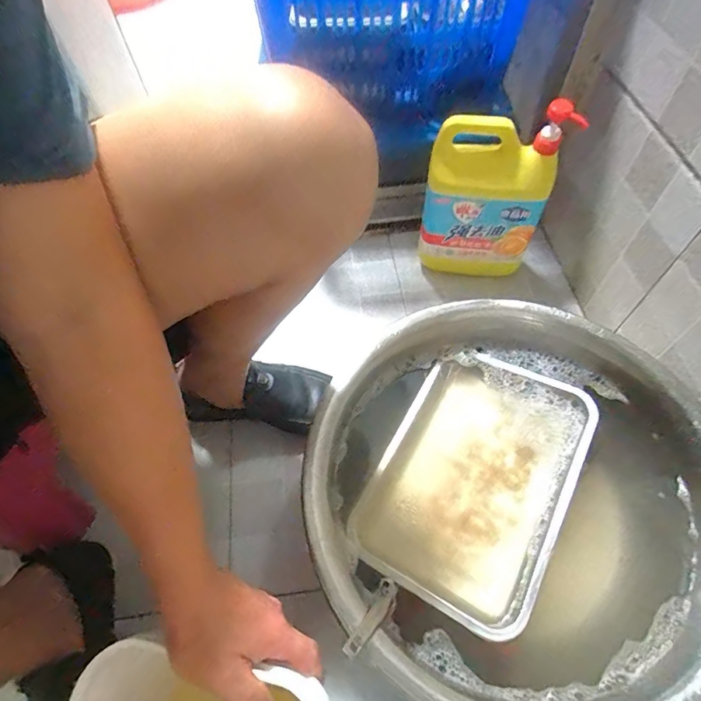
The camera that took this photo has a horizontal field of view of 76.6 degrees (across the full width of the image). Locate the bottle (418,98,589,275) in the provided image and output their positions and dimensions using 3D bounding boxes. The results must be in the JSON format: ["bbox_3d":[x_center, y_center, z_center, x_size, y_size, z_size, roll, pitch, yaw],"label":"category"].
[{"bbox_3d":[0.201,-0.220,0.695,0.179,0.277,0.084,-3,58,1],"label":"bottle"}]

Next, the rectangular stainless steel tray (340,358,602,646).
[{"bbox_3d":[0.150,0.149,0.545,0.213,0.046,0.308,26,63,17],"label":"rectangular stainless steel tray"}]

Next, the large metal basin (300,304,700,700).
[{"bbox_3d":[0.184,0.169,0.537,0.421,0.148,0.440,-1,58,2],"label":"large metal basin"}]

